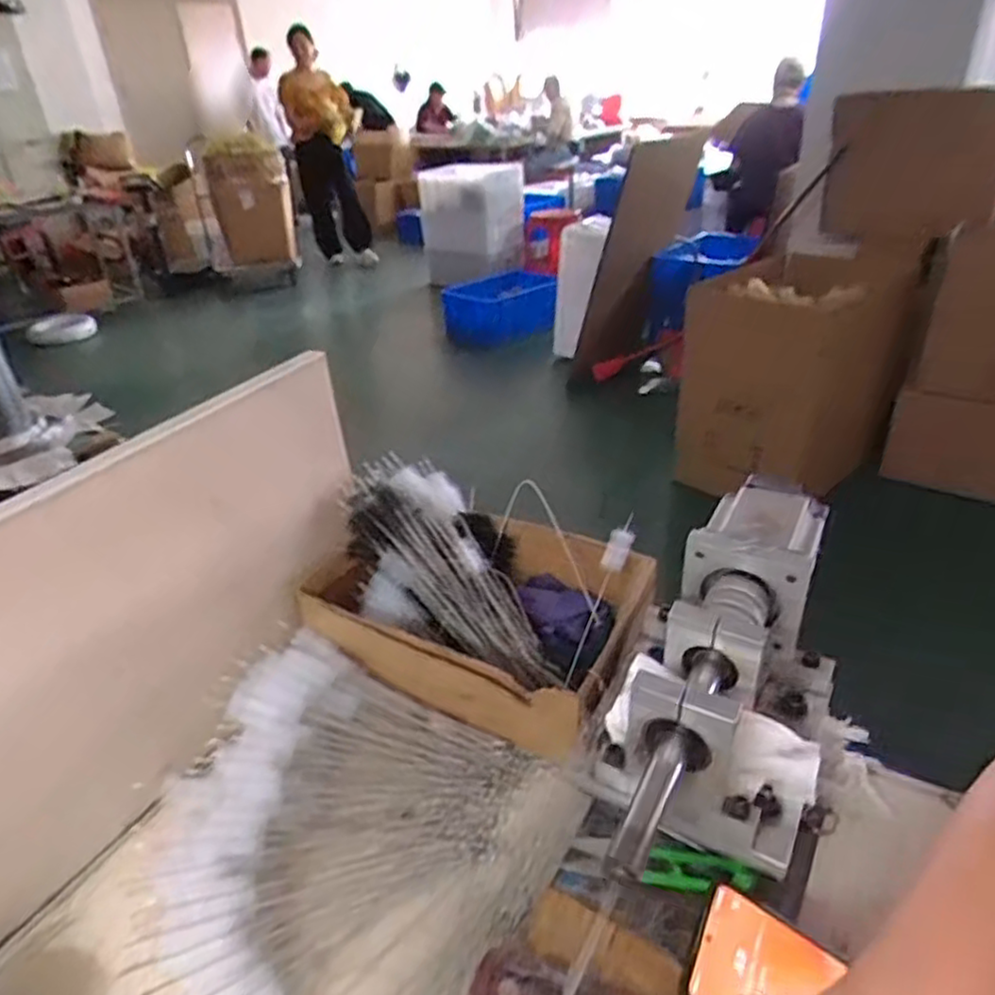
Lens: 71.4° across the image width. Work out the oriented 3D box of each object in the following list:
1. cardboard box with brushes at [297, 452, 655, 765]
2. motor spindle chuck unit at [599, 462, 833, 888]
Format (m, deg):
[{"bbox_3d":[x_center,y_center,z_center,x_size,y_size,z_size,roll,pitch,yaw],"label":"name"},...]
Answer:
[{"bbox_3d":[-0.016,0.082,0.623,0.286,0.134,0.195,13,35,26],"label":"cardboard box with brushes"},{"bbox_3d":[0.168,0.113,0.495,0.132,0.137,0.267,13,35,25],"label":"motor spindle chuck unit"}]

